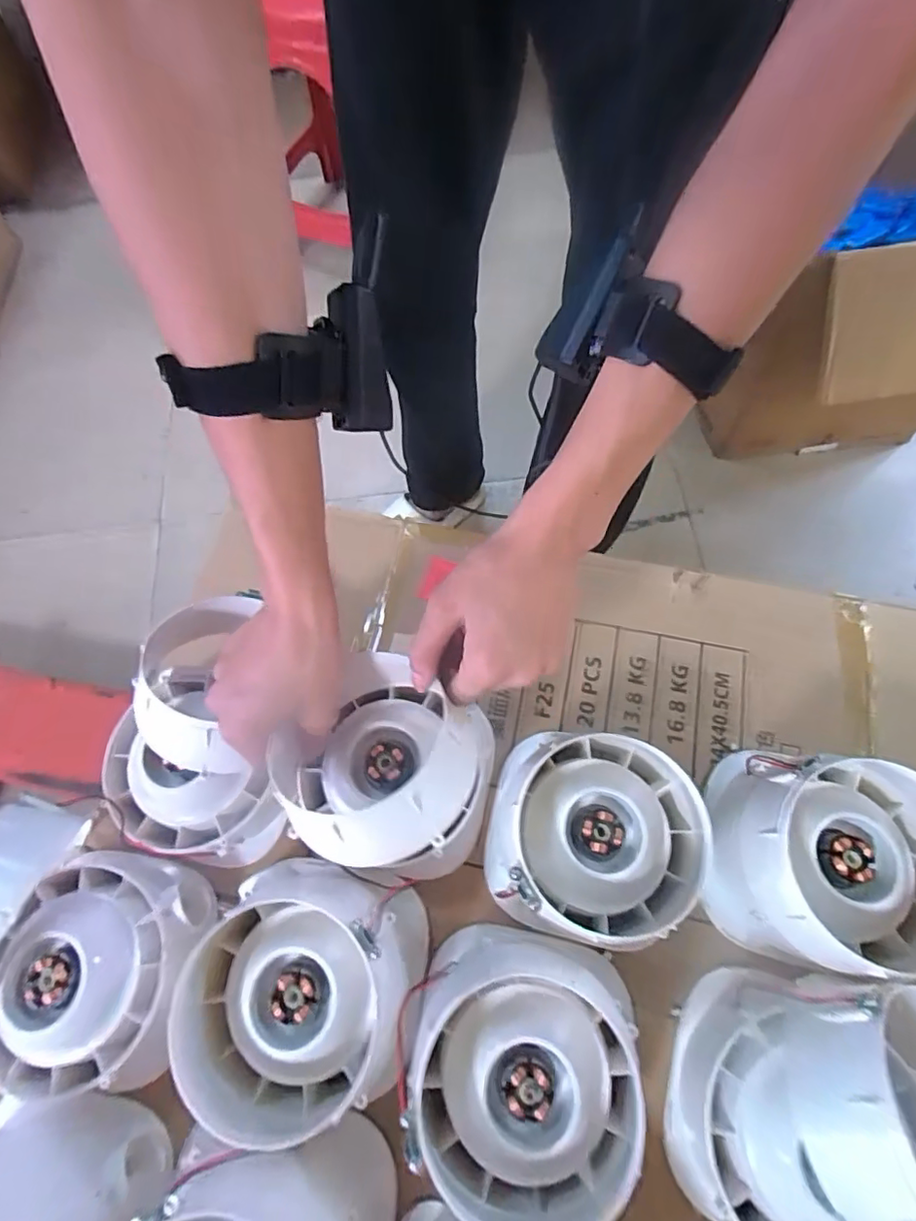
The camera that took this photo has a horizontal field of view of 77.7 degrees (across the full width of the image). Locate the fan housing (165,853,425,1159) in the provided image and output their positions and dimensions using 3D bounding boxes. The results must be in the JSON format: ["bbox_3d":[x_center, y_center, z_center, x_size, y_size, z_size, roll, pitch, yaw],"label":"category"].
[{"bbox_3d":[-0.098,0.237,0.356,0.144,0.091,0.133,11,70,7],"label":"fan housing"}]

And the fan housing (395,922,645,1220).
[{"bbox_3d":[0.033,0.265,0.332,0.130,0.099,0.125,-1,69,2],"label":"fan housing"}]

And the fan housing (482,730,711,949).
[{"bbox_3d":[0.088,0.147,0.380,0.137,0.092,0.137,4,69,4],"label":"fan housing"}]

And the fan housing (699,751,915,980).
[{"bbox_3d":[0.244,0.161,0.363,0.127,0.089,0.131,11,70,7],"label":"fan housing"}]

